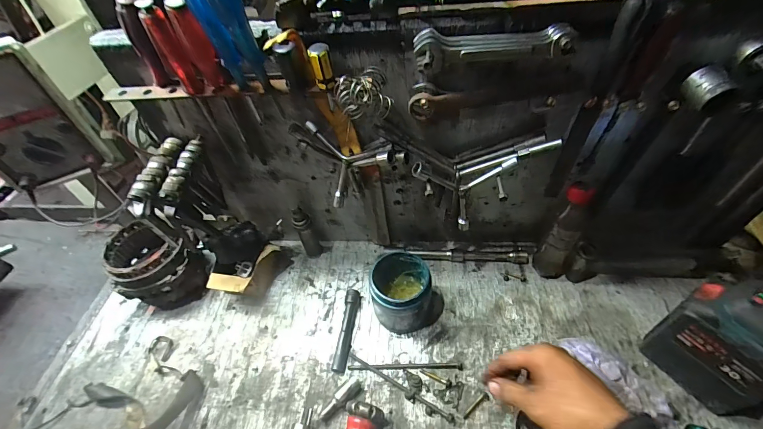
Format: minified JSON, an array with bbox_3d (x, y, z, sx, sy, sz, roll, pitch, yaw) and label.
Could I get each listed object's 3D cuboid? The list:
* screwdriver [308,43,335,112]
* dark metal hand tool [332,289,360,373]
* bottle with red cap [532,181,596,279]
[{"bbox_3d":[-0.062,-0.146,0.375,0.021,0.072,0.019,-9,48,-3],"label":"screwdriver"},{"bbox_3d":[-0.056,0.181,0.545,0.020,0.022,0.131,3,49,8],"label":"dark metal hand tool"},{"bbox_3d":[0.288,0.029,0.538,0.046,0.195,0.061,27,56,26],"label":"bottle with red cap"}]

